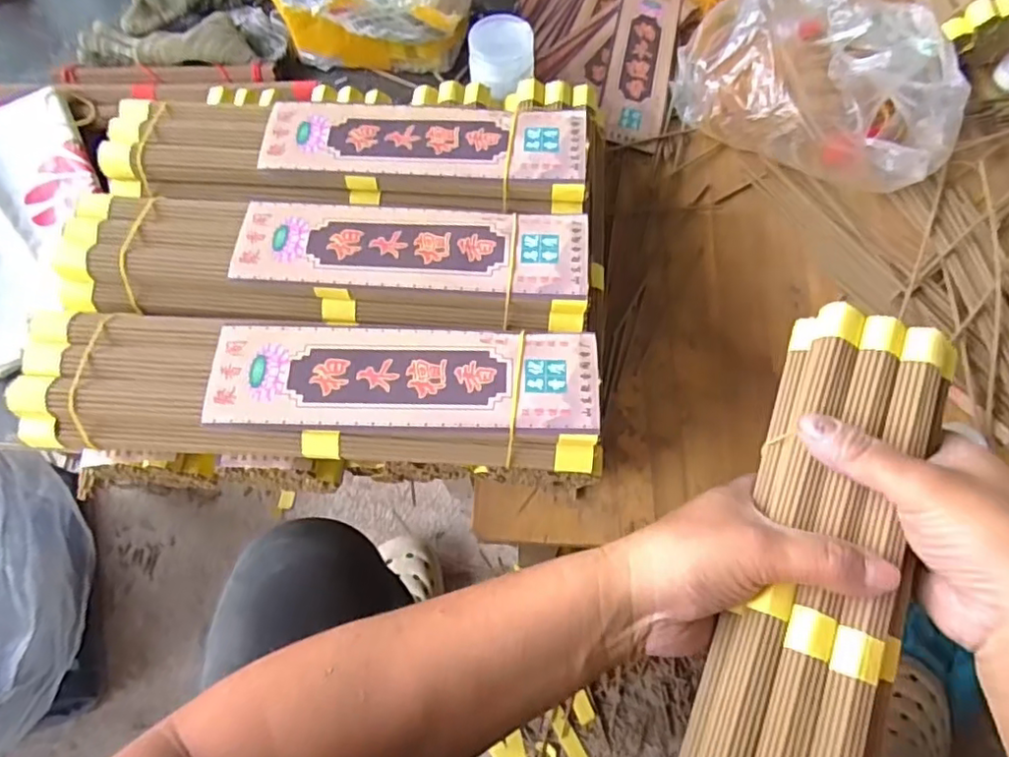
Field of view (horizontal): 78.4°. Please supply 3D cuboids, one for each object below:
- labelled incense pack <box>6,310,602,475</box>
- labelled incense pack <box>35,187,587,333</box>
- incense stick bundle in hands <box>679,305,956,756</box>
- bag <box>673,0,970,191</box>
[{"bbox_3d":[-0.108,0.009,0.360,0.319,0.055,0.080,3,66,2],"label":"labelled incense pack"},{"bbox_3d":[-0.108,-0.068,0.385,0.313,0.039,0.092,7,66,4],"label":"labelled incense pack"},{"bbox_3d":[0.153,0.113,0.307,0.077,0.037,0.316,19,73,9],"label":"incense stick bundle in hands"},{"bbox_3d":[0.282,-0.273,0.544,0.240,0.068,0.181,23,69,11],"label":"bag"}]

